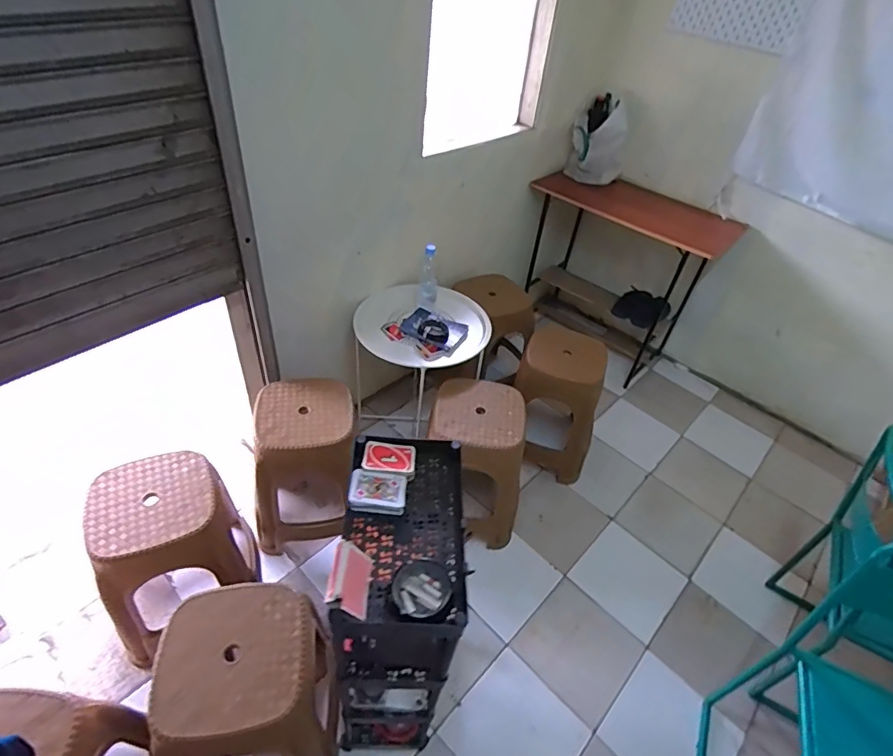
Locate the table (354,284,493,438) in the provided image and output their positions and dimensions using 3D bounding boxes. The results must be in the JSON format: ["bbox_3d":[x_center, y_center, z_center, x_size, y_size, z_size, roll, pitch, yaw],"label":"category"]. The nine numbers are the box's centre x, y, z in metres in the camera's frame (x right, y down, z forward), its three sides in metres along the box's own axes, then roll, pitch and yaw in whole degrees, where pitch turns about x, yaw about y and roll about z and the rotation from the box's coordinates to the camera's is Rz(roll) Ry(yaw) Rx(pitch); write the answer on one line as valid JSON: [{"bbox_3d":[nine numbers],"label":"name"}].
[{"bbox_3d":[-0.113,-0.013,1.810,0.423,0.547,0.372,28,47,21],"label":"table"}]

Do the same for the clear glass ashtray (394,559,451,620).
[{"bbox_3d":[-0.036,0.310,0.742,0.080,0.023,0.093,29,47,22],"label":"clear glass ashtray"}]

